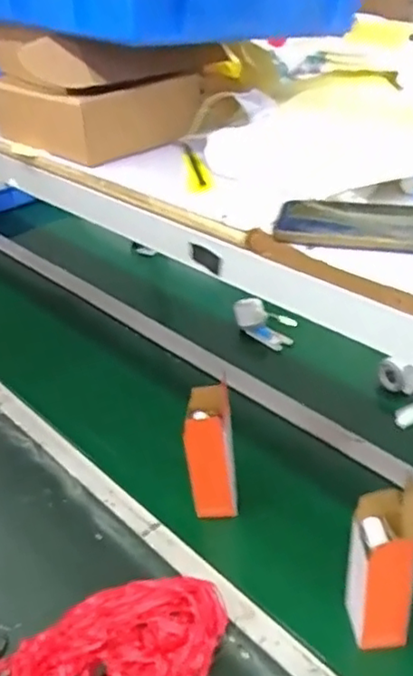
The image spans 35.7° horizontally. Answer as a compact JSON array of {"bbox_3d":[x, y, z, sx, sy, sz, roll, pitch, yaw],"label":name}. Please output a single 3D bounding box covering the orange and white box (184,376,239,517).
[{"bbox_3d":[0.006,0.180,0.959,0.071,0.214,0.072,-4,34,2],"label":"orange and white box"}]

